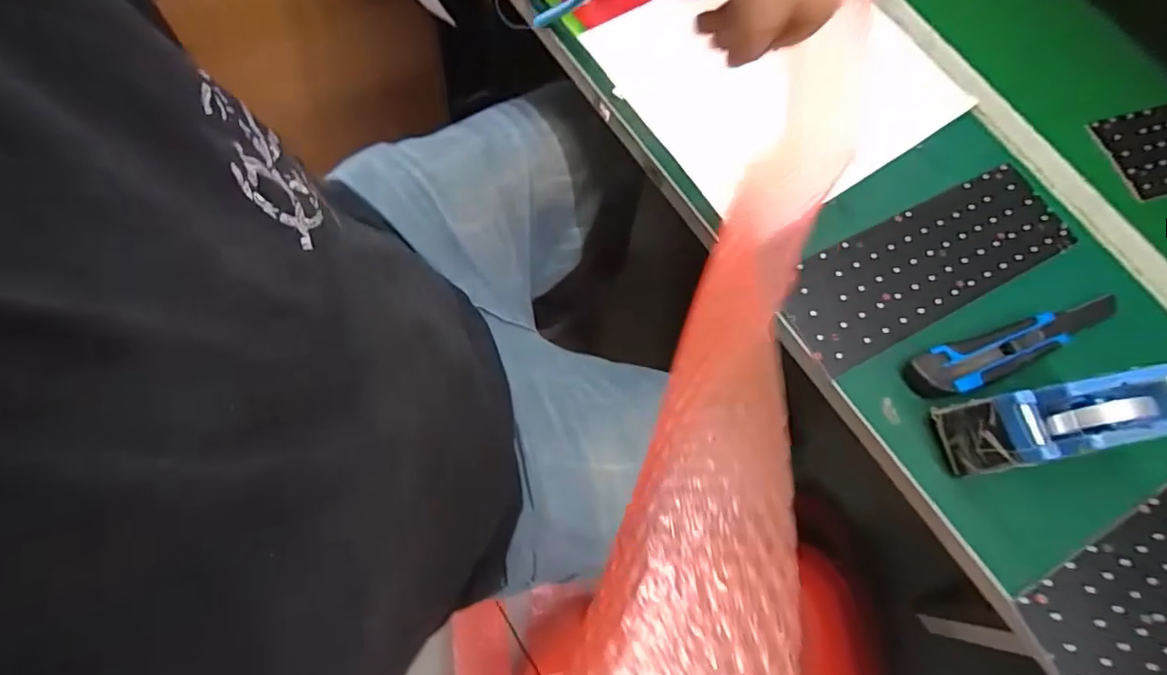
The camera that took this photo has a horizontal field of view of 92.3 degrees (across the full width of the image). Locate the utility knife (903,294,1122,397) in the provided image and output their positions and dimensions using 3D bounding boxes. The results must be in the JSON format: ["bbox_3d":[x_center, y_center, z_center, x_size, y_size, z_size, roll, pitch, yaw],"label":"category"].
[{"bbox_3d":[0.351,0.005,0.442,0.207,0.018,0.037,-15,73,-12],"label":"utility knife"}]

